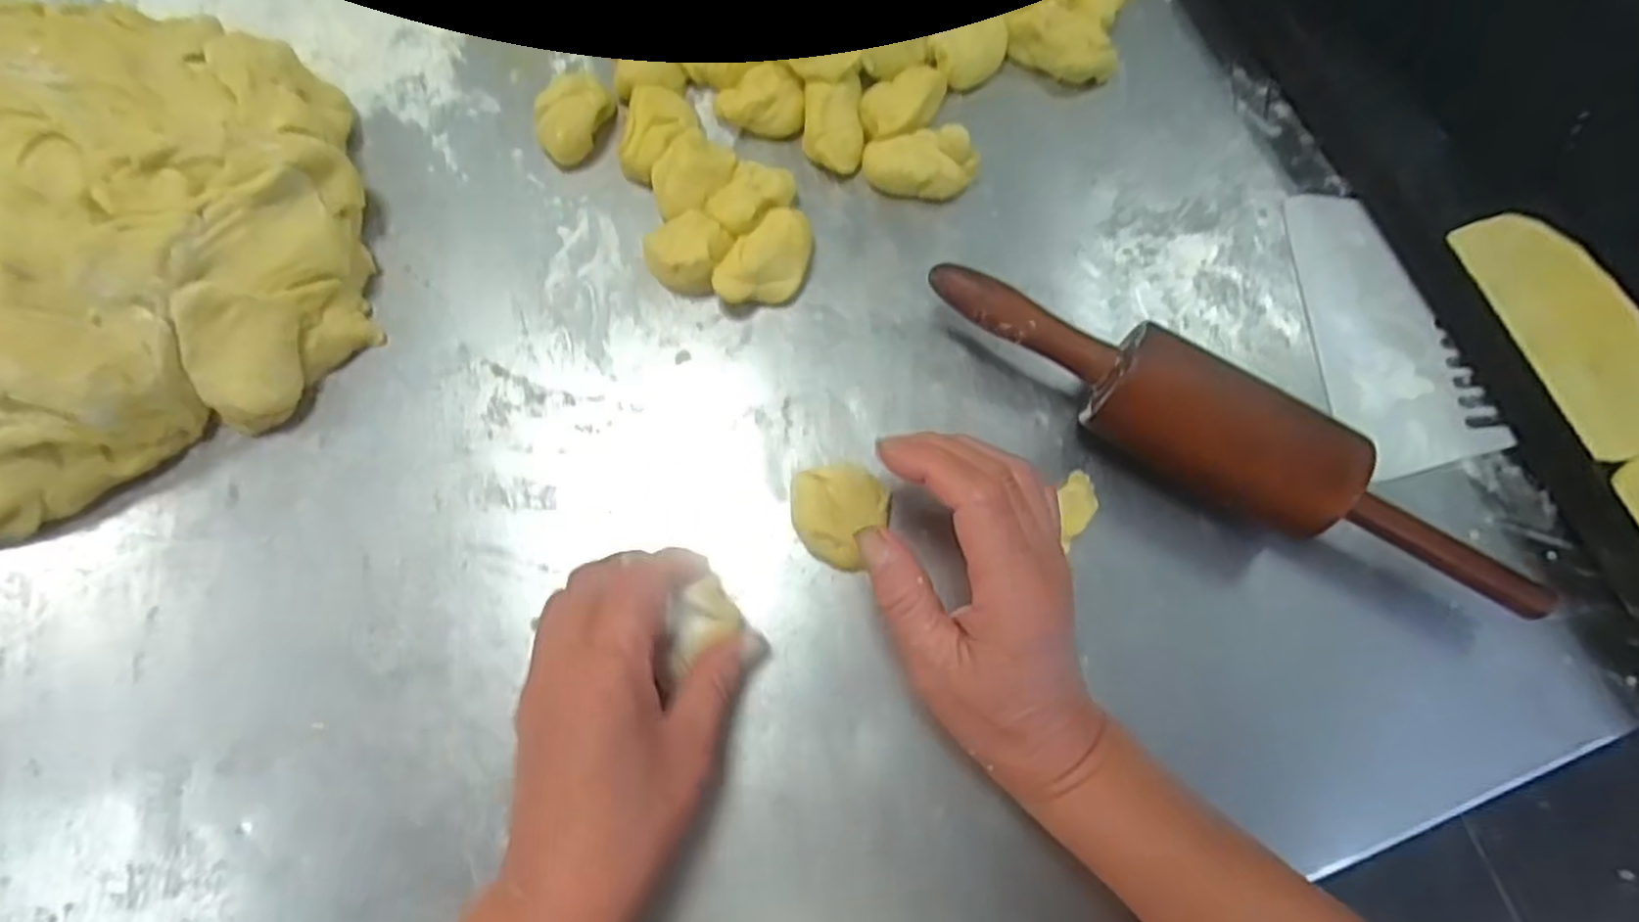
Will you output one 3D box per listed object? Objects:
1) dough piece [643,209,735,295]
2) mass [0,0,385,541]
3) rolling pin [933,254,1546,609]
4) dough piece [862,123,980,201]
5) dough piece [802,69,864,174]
[{"bbox_3d":[-0.068,-0.111,0.403,0.045,0.029,0.038,40,78,9],"label":"dough piece"},{"bbox_3d":[-0.401,-0.097,0.365,0.335,0.072,0.261,-16,76,-5],"label":"mass"},{"bbox_3d":[0.197,-0.012,0.369,0.311,0.054,0.065,26,76,6],"label":"rolling pin"},{"bbox_3d":[0.056,-0.162,0.418,0.060,0.027,0.031,3,75,0],"label":"dough piece"},{"bbox_3d":[0.008,-0.186,0.424,0.032,0.030,0.053,-3,75,-2],"label":"dough piece"}]

